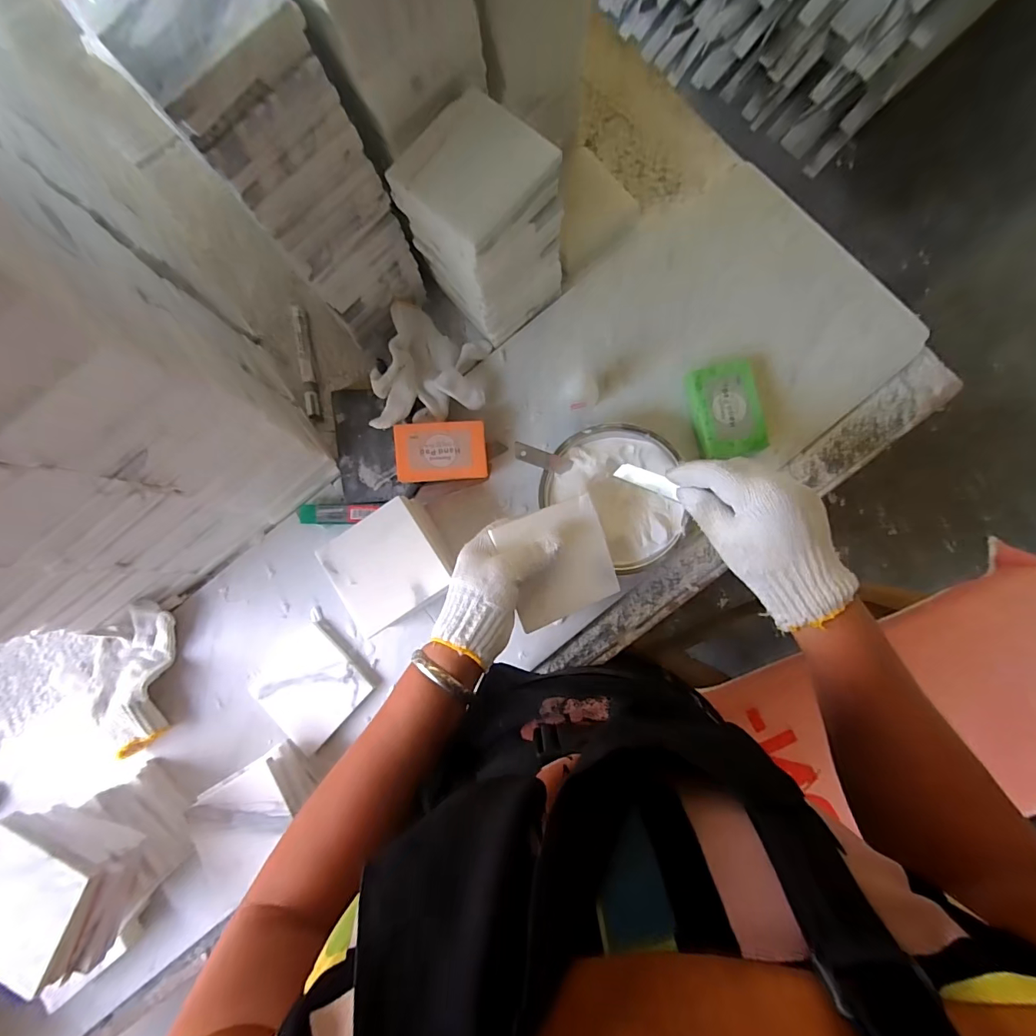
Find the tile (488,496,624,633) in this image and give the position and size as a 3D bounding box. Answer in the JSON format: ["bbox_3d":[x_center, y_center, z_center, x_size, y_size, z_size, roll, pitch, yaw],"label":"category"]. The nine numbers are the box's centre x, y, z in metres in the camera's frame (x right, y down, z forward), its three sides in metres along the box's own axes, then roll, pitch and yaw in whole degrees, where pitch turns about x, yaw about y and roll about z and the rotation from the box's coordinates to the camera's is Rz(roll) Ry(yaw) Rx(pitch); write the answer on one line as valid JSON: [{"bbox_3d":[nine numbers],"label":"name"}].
[{"bbox_3d":[0.038,0.040,0.413,0.095,0.009,0.100,-21,102,-14],"label":"tile"}]

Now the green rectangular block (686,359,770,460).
[{"bbox_3d":[0.216,-0.112,0.474,0.066,0.022,0.097,-10,82,1],"label":"green rectangular block"}]

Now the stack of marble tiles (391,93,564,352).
[{"bbox_3d":[-0.032,-0.267,0.439,0.107,0.184,0.101,44,87,7],"label":"stack of marble tiles"}]

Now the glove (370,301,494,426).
[{"bbox_3d":[-0.096,-0.165,0.505,0.120,0.052,0.146,5,83,3],"label":"glove"}]

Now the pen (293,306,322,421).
[{"bbox_3d":[-0.257,-0.190,0.552,0.015,0.010,0.144,-12,82,1],"label":"pen"}]

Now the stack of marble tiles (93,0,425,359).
[{"bbox_3d":[-0.189,-0.283,0.419,0.105,0.297,0.112,-44,83,-3],"label":"stack of marble tiles"}]

